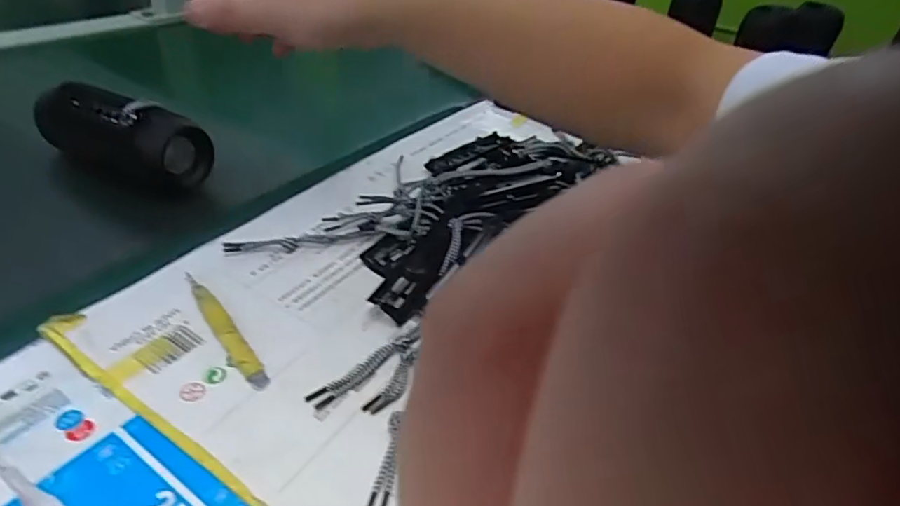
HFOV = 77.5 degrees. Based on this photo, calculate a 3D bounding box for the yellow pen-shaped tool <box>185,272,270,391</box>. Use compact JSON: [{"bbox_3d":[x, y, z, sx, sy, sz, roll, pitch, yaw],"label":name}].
[{"bbox_3d":[-0.146,0.047,0.358,0.014,0.008,0.110,-24,47,-36],"label":"yellow pen-shaped tool"}]

